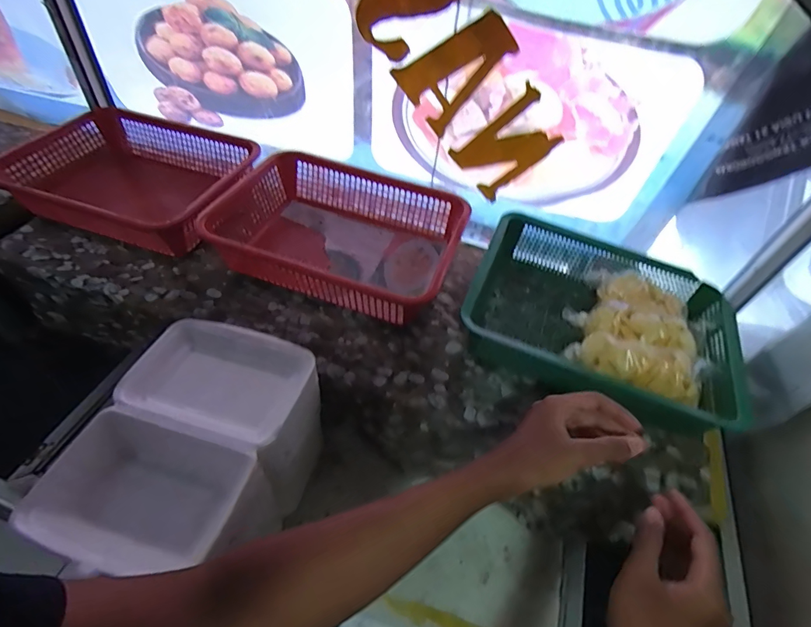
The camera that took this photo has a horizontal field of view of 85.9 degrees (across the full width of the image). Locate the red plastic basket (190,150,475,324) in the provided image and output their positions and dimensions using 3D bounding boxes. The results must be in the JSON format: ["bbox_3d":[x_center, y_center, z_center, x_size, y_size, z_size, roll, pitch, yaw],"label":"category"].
[{"bbox_3d":[-0.092,-0.124,0.664,0.334,0.086,0.250,20,53,9],"label":"red plastic basket"}]

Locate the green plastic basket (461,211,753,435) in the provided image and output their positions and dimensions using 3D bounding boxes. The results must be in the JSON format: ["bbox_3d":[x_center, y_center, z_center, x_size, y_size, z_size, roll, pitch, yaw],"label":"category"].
[{"bbox_3d":[0.265,-0.001,0.610,0.332,0.085,0.267,20,53,9],"label":"green plastic basket"}]

